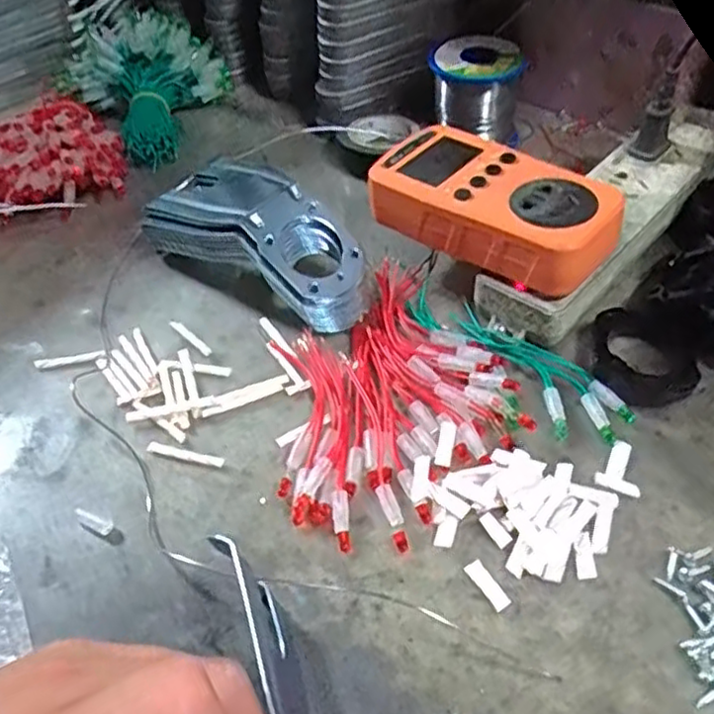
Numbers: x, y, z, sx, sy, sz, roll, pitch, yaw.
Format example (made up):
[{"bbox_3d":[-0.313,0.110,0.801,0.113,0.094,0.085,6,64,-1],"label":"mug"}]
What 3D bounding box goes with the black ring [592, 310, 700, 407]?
[{"bbox_3d":[0.143,0.001,0.345,0.049,0.018,0.045,-3,48,3],"label":"black ring"}]

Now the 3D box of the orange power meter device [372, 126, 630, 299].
[{"bbox_3d":[0.069,-0.078,0.363,0.121,0.034,0.060,33,58,29],"label":"orange power meter device"}]

